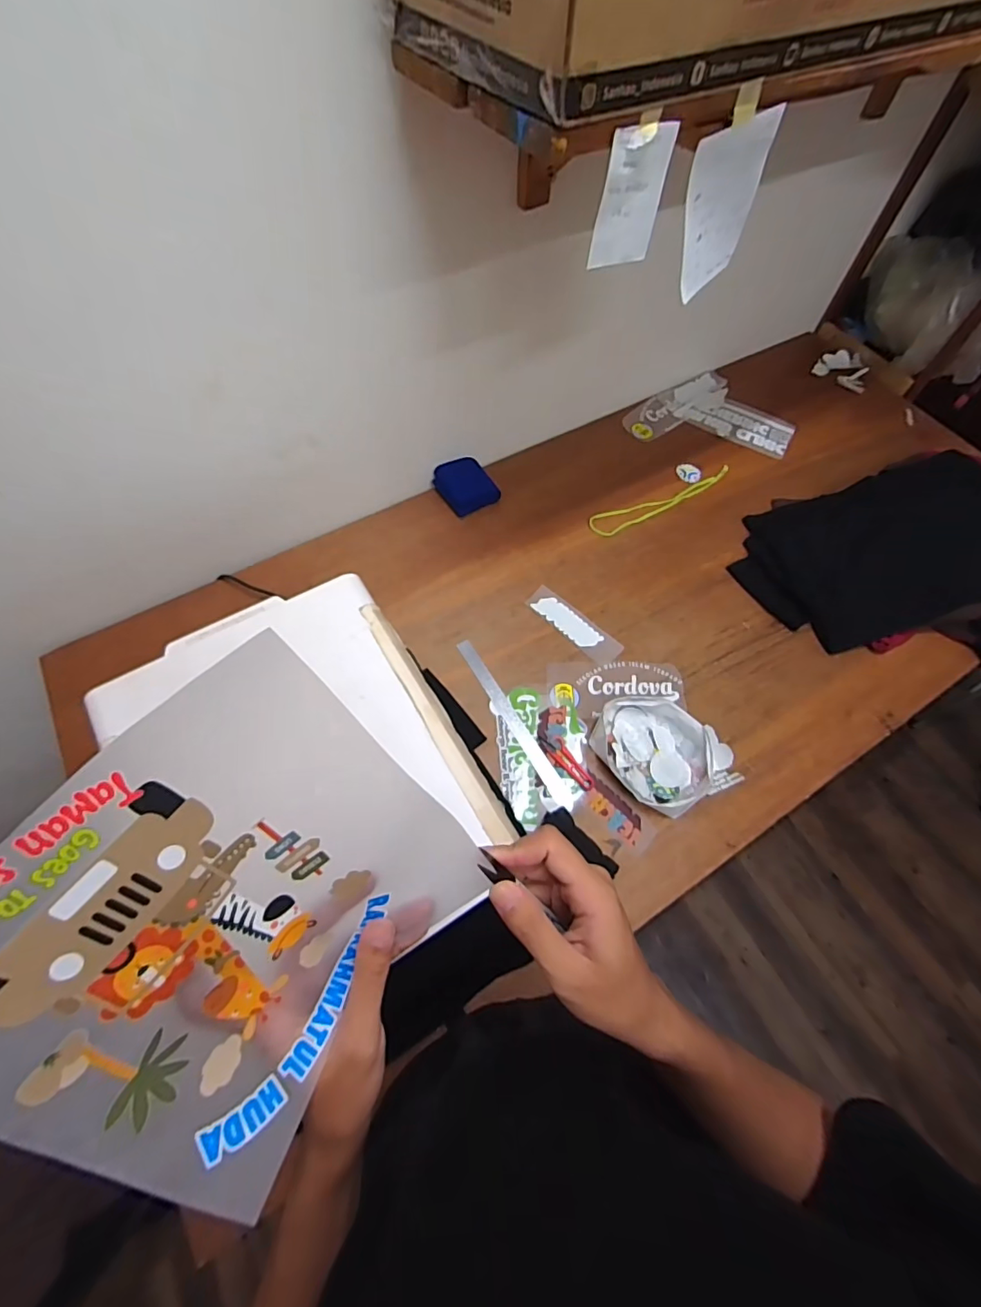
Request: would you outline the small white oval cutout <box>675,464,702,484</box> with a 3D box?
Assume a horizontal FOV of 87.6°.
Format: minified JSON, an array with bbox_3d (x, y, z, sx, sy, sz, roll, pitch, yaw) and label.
[{"bbox_3d":[0.452,-0.411,1.166,0.055,0.006,0.051,9,71,8],"label":"small white oval cutout"}]

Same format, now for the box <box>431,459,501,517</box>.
[{"bbox_3d":[-0.051,-0.361,1.098,0.109,0.044,0.121,-31,69,-16],"label":"box"}]

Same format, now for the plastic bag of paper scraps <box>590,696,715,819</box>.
[{"bbox_3d":[0.270,0.158,0.845,0.163,0.043,0.194,-38,71,-18],"label":"plastic bag of paper scraps"}]

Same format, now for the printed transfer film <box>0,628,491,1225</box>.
[{"bbox_3d":[-0.117,0.127,0.240,0.203,0.190,0.043,-46,29,-19],"label":"printed transfer film"}]

